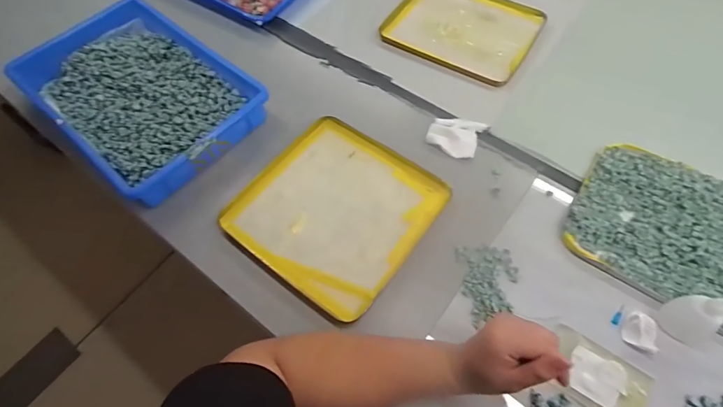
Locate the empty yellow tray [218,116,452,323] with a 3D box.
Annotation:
[{"bbox_3d":[-0.033,0.004,0.578,0.244,0.017,0.249,34,66,19],"label":"empty yellow tray"}]

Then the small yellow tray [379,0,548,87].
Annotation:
[{"bbox_3d":[0.189,-0.327,0.753,0.249,0.013,0.213,29,65,17],"label":"small yellow tray"}]

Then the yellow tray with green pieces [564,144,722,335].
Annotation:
[{"bbox_3d":[0.417,0.044,0.526,0.271,0.028,0.202,32,66,18],"label":"yellow tray with green pieces"}]

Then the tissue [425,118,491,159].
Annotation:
[{"bbox_3d":[0.144,-0.106,0.632,0.076,0.012,0.075,24,64,15],"label":"tissue"}]

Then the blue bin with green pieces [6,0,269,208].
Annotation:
[{"bbox_3d":[-0.362,-0.186,0.675,0.402,0.058,0.253,37,68,20],"label":"blue bin with green pieces"}]

